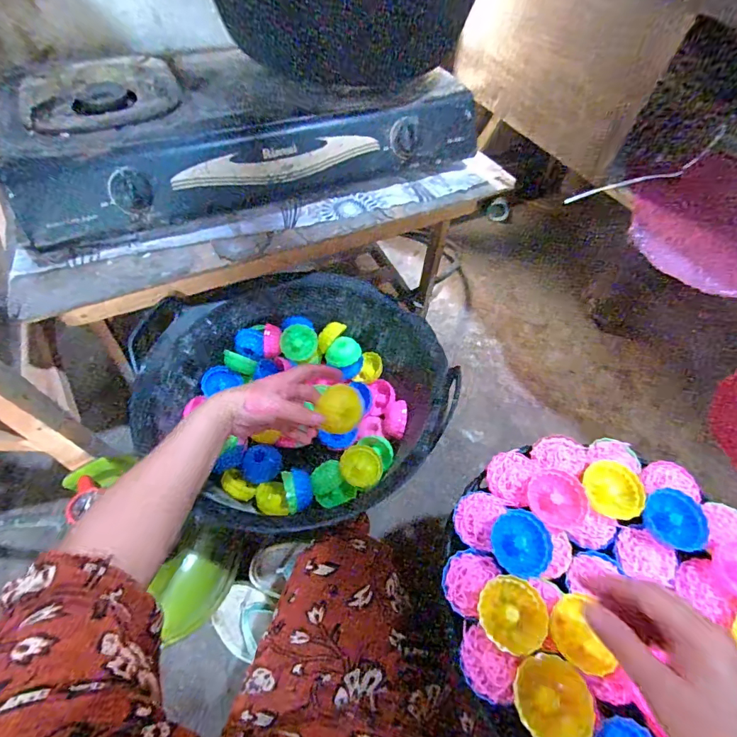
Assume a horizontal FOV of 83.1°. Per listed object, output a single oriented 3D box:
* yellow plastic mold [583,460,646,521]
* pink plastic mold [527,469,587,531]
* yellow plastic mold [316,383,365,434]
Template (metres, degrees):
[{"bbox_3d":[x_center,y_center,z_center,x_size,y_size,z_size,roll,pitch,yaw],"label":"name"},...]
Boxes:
[{"bbox_3d":[0.266,0.127,0.450,0.060,0.016,0.064,-1,56,1],"label":"yellow plastic mold"},{"bbox_3d":[0.202,0.138,0.442,0.053,0.020,0.060,-21,58,-13],"label":"pink plastic mold"},{"bbox_3d":[-0.033,0.048,0.483,0.053,0.025,0.051,-24,81,-26],"label":"yellow plastic mold"}]

